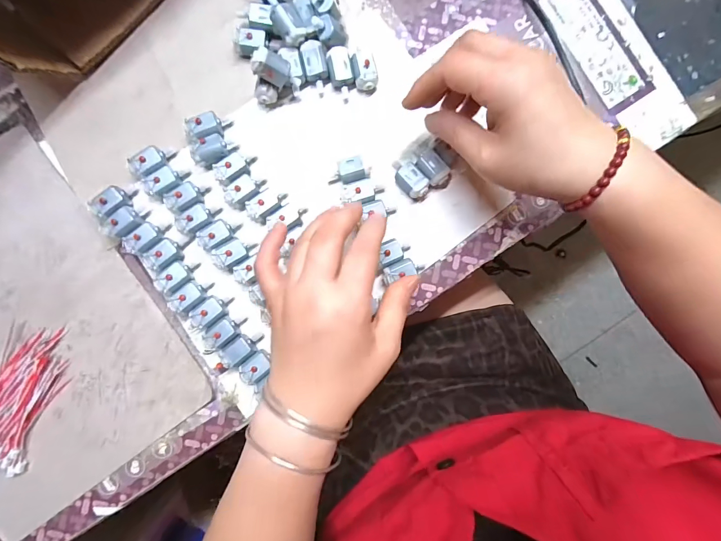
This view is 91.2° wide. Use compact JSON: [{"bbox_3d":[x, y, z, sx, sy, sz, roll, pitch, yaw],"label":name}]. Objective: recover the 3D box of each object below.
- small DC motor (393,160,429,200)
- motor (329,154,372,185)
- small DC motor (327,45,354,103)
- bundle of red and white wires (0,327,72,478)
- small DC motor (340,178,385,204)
[{"bbox_3d":[0.041,-0.077,0.298,0.020,0.019,0.037,-33,91,-3],"label":"small DC motor"},{"bbox_3d":[-0.009,-0.082,0.298,0.034,0.022,0.020,-9,90,-3],"label":"motor"},{"bbox_3d":[-0.016,-0.164,0.297,0.019,0.018,0.036,-14,90,-3],"label":"small DC motor"},{"bbox_3d":[-0.272,0.102,0.282,0.052,0.012,0.110,28,88,-2],"label":"bundle of red and white wires"},{"bbox_3d":[0.001,-0.066,0.298,0.038,0.017,0.018,-15,90,-3],"label":"small DC motor"}]

